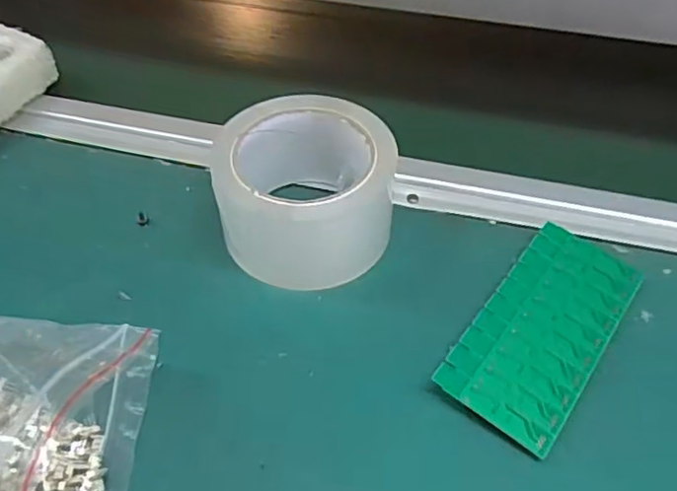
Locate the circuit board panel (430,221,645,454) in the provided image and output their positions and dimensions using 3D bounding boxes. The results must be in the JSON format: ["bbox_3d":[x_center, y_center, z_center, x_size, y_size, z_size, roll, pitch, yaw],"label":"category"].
[{"bbox_3d":[0.113,0.043,0.341,0.062,0.004,0.137,33,55,18],"label":"circuit board panel"}]

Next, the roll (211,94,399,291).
[{"bbox_3d":[-0.020,-0.031,0.371,0.098,0.069,0.097,0,48,0],"label":"roll"}]

